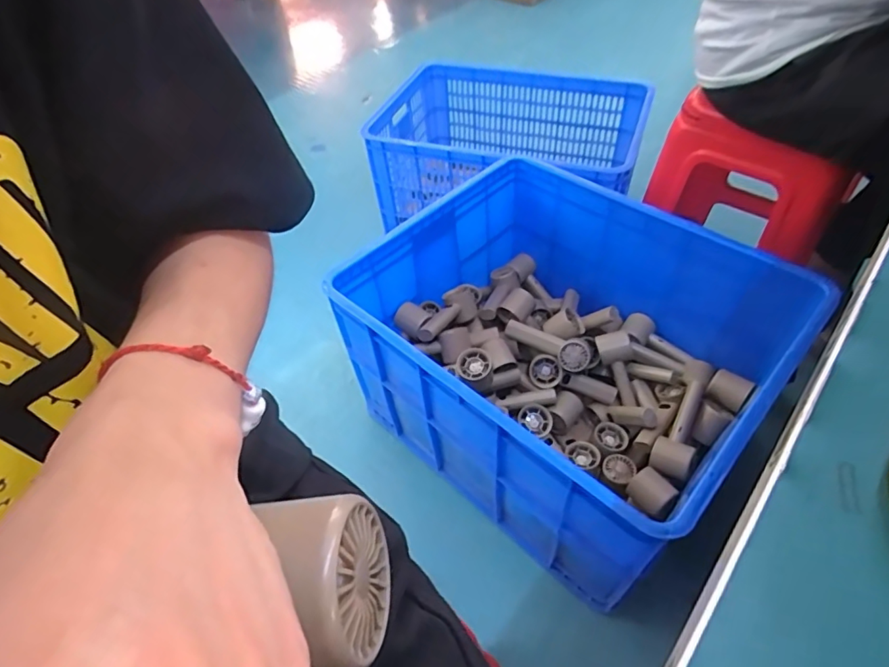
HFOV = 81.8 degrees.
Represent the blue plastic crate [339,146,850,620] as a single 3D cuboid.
[{"bbox_3d":[0.186,0.031,0.858,0.510,0.323,0.567,-35,55,-23],"label":"blue plastic crate"}]

